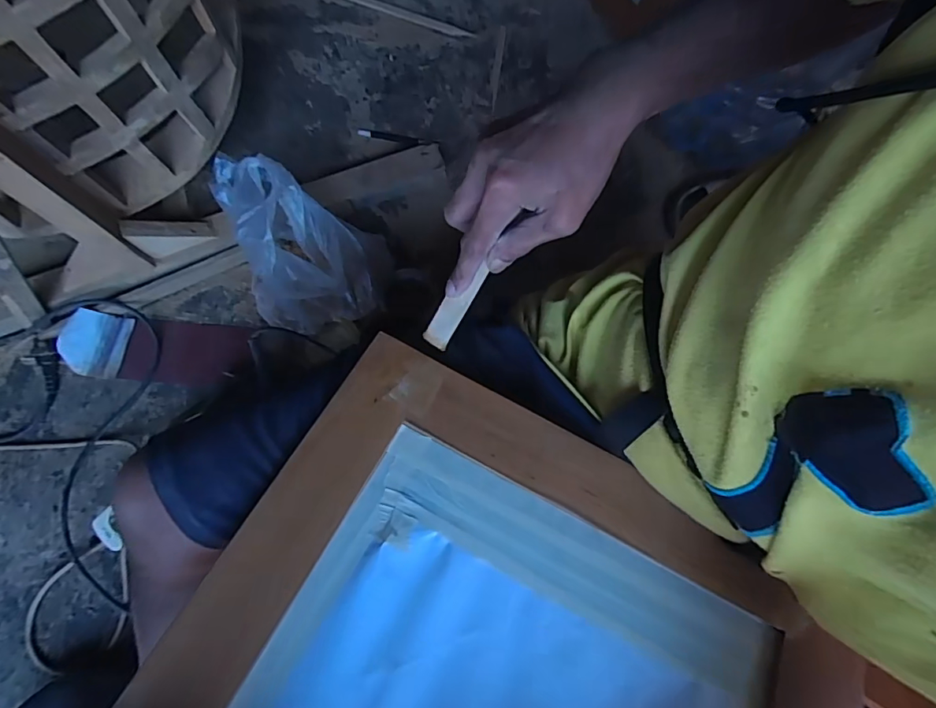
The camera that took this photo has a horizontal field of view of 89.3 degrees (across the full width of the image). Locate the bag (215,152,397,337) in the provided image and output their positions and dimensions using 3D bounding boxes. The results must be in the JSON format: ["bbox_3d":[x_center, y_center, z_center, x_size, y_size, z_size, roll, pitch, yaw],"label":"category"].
[{"bbox_3d":[-0.234,-0.136,0.668,0.219,0.211,0.164,6,75,0],"label":"bag"}]

